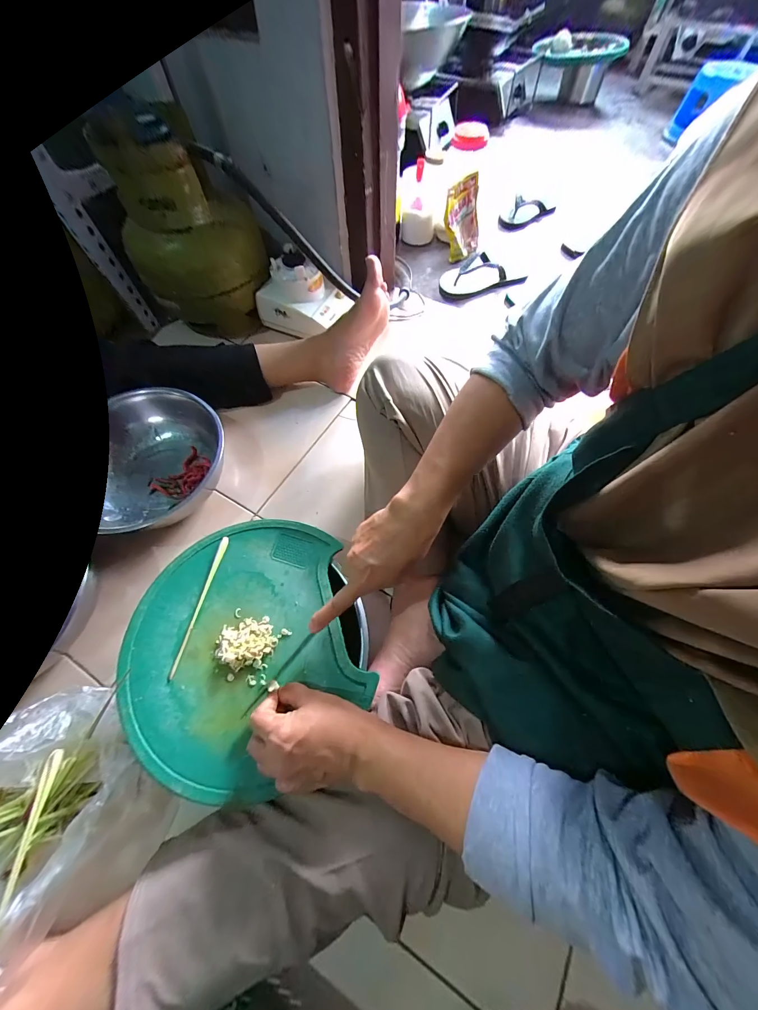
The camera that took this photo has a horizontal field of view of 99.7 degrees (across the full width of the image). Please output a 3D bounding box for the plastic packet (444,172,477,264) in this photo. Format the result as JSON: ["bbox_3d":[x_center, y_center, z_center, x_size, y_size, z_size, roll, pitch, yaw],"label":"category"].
[{"bbox_3d":[0.211,-0.730,0.820,0.115,0.160,0.028,-42,57,-18],"label":"plastic packet"}]

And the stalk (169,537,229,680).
[{"bbox_3d":[-0.219,0.119,0.392,0.010,0.008,0.166,9,64,5],"label":"stalk"}]

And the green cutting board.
[{"bbox_3d":[-0.159,0.157,0.375,0.254,0.019,0.279,-14,65,-6],"label":"green cutting board"}]

